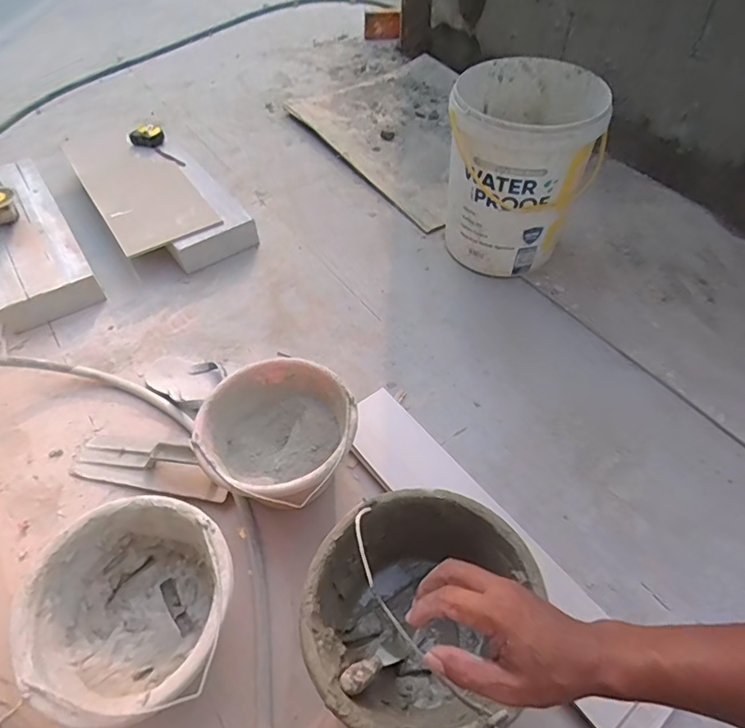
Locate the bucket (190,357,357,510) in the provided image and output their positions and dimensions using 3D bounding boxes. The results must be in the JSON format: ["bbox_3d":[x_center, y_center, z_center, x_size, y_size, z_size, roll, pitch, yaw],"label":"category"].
[{"bbox_3d":[-0.148,0.129,0.829,0.238,0.153,0.233,-1,53,1],"label":"bucket"}]

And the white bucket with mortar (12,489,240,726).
[{"bbox_3d":[-0.303,0.326,0.673,0.238,0.163,0.239,-1,53,1],"label":"white bucket with mortar"}]

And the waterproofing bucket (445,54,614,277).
[{"bbox_3d":[0.306,-0.413,1.108,0.288,0.404,0.269,-1,53,1],"label":"waterproofing bucket"}]

